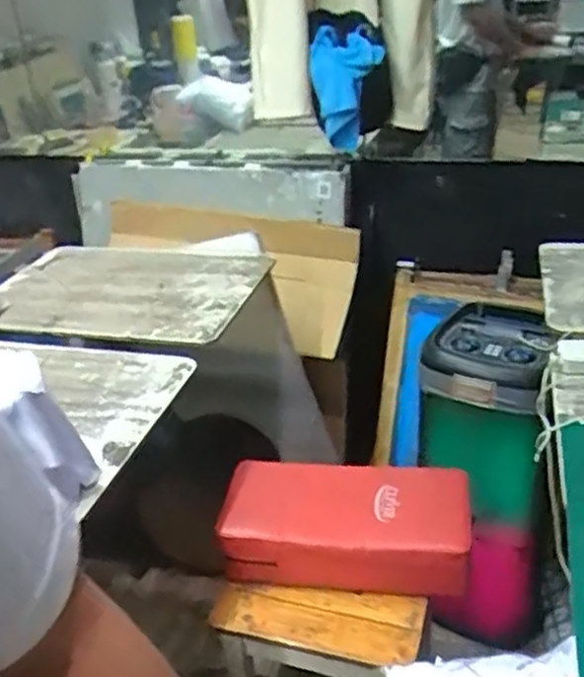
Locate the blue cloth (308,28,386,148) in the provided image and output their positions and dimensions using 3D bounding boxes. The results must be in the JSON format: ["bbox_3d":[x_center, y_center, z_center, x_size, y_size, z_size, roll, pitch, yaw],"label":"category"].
[{"bbox_3d":[0.115,-0.566,1.554,0.151,0.120,0.337,-1,64,6],"label":"blue cloth"}]

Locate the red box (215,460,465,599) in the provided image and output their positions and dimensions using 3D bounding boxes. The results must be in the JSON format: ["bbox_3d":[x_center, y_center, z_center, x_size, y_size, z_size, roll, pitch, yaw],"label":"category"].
[{"bbox_3d":[0.091,0.321,1.209,0.390,0.130,0.191,1,29,10],"label":"red box"}]

